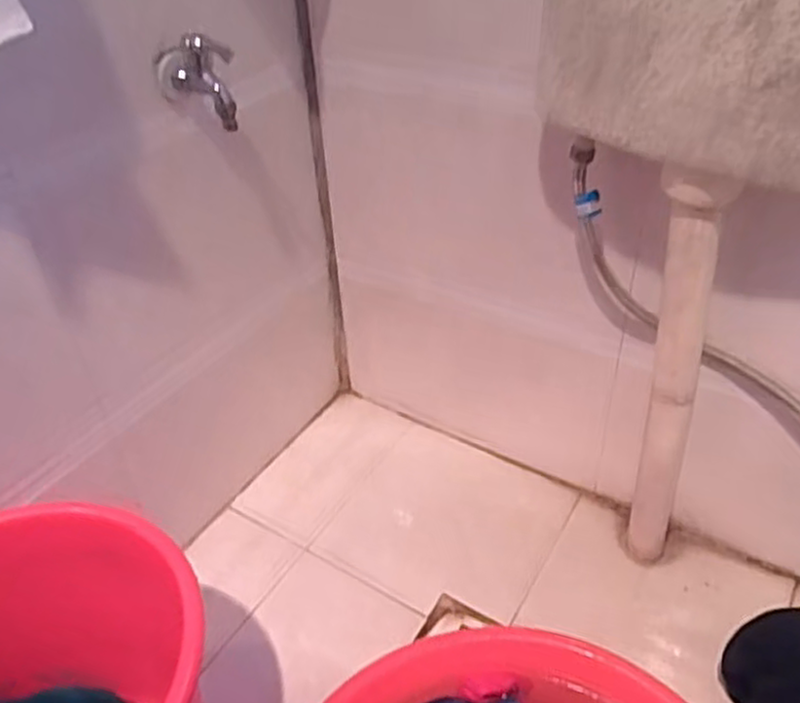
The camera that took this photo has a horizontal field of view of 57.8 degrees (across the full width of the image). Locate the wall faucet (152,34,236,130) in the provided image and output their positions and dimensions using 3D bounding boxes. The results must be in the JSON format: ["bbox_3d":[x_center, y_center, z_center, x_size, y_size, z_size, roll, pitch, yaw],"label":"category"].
[{"bbox_3d":[-0.206,-0.282,0.744,0.092,0.101,0.050,29,49,34],"label":"wall faucet"}]

